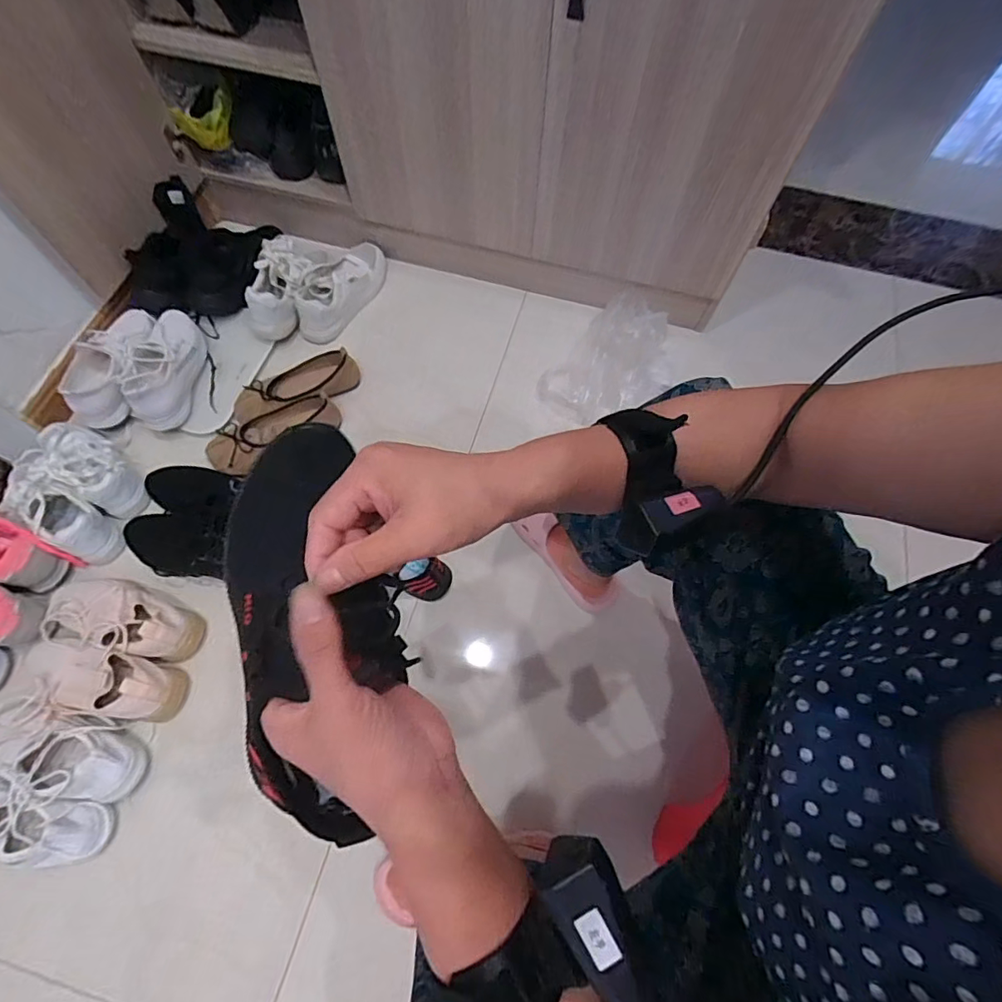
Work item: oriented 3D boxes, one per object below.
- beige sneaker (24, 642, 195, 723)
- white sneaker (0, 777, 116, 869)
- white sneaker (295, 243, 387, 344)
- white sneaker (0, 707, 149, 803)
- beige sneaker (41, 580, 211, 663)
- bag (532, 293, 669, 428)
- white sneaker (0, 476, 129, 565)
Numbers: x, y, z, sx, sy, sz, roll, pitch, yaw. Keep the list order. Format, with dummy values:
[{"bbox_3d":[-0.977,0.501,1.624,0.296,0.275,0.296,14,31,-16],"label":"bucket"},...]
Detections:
[{"bbox_3d":[-0.597,0.264,0.745,0.240,0.078,0.090,8,67,2],"label":"beige sneaker"},{"bbox_3d":[-0.663,0.422,0.677,0.264,0.076,0.086,10,67,3],"label":"white sneaker"},{"bbox_3d":[-0.324,-0.452,1.061,0.098,0.082,0.268,29,69,11],"label":"white sneaker"},{"bbox_3d":[-0.629,0.347,0.707,0.244,0.086,0.091,16,67,6],"label":"white sneaker"},{"bbox_3d":[-0.583,0.181,0.779,0.234,0.085,0.104,14,67,5],"label":"beige sneaker"},{"bbox_3d":[0.220,-0.262,0.983,0.271,0.102,0.200,-36,72,-15],"label":"bag"},{"bbox_3d":[-0.734,0.024,0.839,0.212,0.087,0.080,26,69,10],"label":"white sneaker"}]

